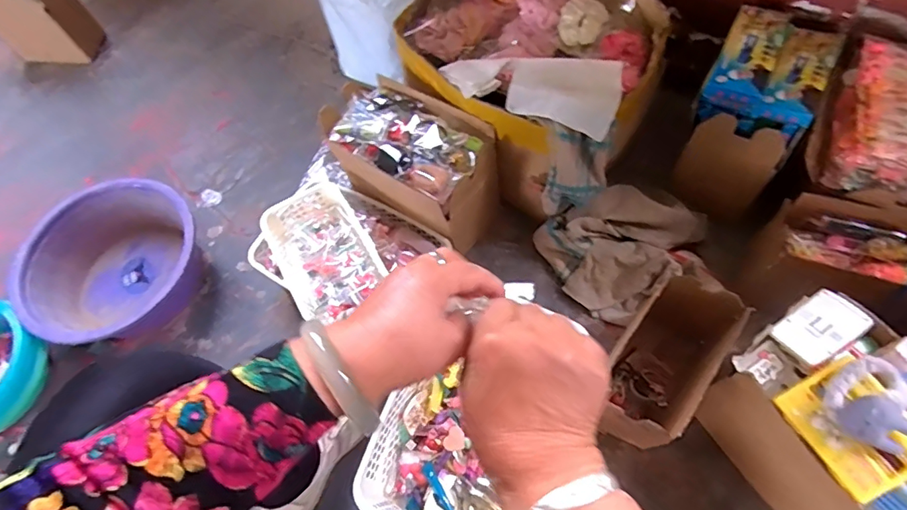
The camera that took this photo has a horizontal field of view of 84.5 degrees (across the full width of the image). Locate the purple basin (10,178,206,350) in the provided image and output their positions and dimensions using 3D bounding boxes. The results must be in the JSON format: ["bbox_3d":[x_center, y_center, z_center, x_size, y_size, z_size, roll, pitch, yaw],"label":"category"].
[{"bbox_3d":[-0.583,0.011,0.864,0.275,0.110,0.237,-41,68,-16],"label":"purple basin"}]

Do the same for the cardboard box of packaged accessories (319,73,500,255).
[{"bbox_3d":[-0.069,-0.145,0.811,0.262,0.181,0.145,32,70,18],"label":"cardboard box of packaged accessories"}]

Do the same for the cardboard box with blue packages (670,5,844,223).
[{"bbox_3d":[0.455,-0.214,0.791,0.147,0.222,0.207,27,68,16],"label":"cardboard box with blue packages"}]

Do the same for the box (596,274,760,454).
[{"bbox_3d":[0.269,0.151,0.676,0.113,0.177,0.225,36,71,19],"label":"box"}]

